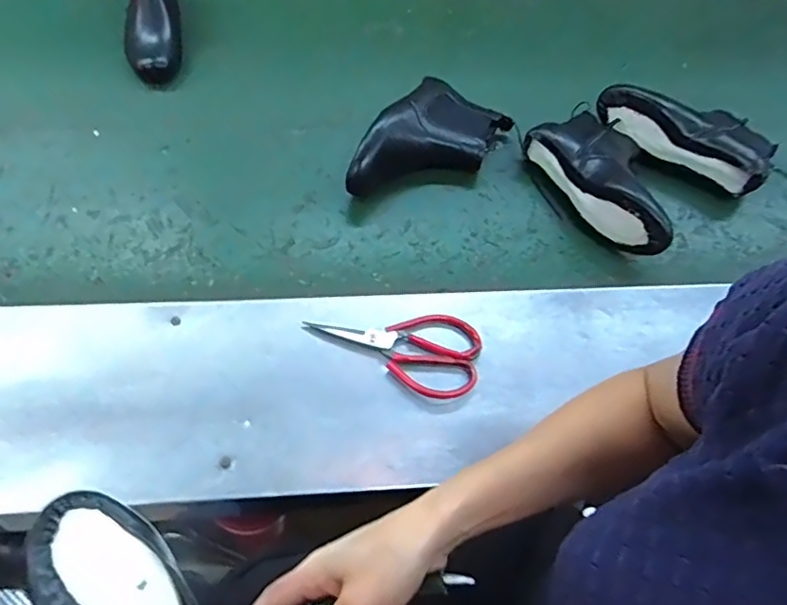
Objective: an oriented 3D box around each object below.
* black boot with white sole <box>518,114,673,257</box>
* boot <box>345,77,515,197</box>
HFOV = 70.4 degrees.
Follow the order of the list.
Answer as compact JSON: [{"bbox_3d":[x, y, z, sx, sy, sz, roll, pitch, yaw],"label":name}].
[{"bbox_3d":[0.312,-0.177,0.789,0.133,0.091,0.249,-23,64,-17],"label":"black boot with white sole"},{"bbox_3d":[0.054,-0.229,0.806,0.134,0.079,0.258,33,63,14],"label":"boot"}]

